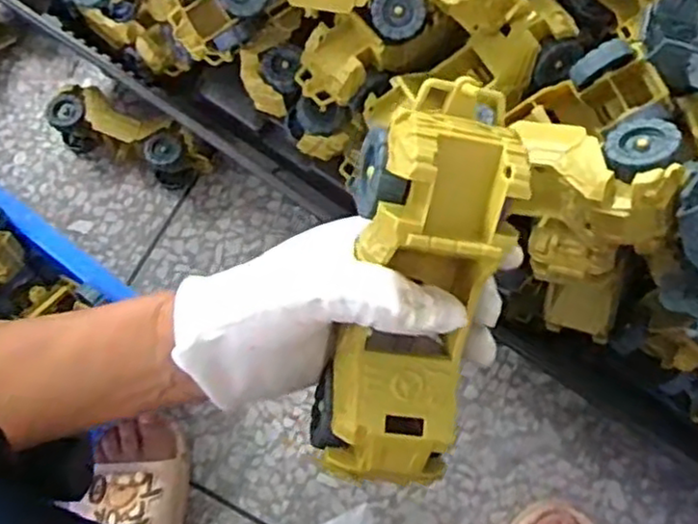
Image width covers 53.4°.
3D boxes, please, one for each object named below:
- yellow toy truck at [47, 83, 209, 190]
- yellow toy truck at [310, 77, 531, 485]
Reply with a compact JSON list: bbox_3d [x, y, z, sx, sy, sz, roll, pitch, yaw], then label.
[{"bbox_3d":[-0.228,-0.131,0.735,0.176,0.057,0.058,21,76,5],"label":"yellow toy truck"},{"bbox_3d":[0.026,0.012,0.286,0.061,0.052,0.164,13,107,3],"label":"yellow toy truck"}]

